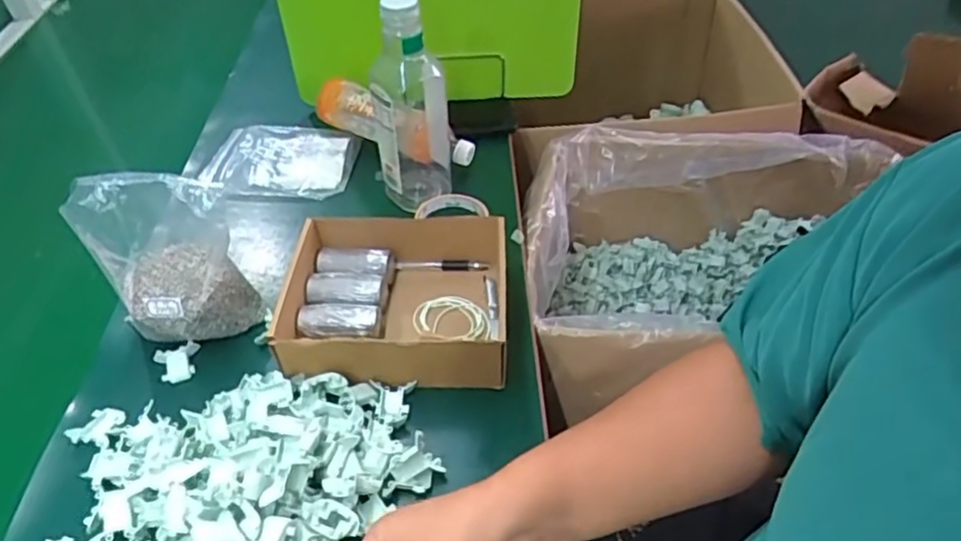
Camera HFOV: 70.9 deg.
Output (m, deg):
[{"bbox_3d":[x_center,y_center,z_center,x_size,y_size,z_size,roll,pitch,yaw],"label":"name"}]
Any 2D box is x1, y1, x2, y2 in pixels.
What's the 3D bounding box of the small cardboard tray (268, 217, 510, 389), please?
[{"bbox_3d":[-0.087,0.029,0.681,0.229,0.070,0.173,1,44,4],"label":"small cardboard tray"}]

